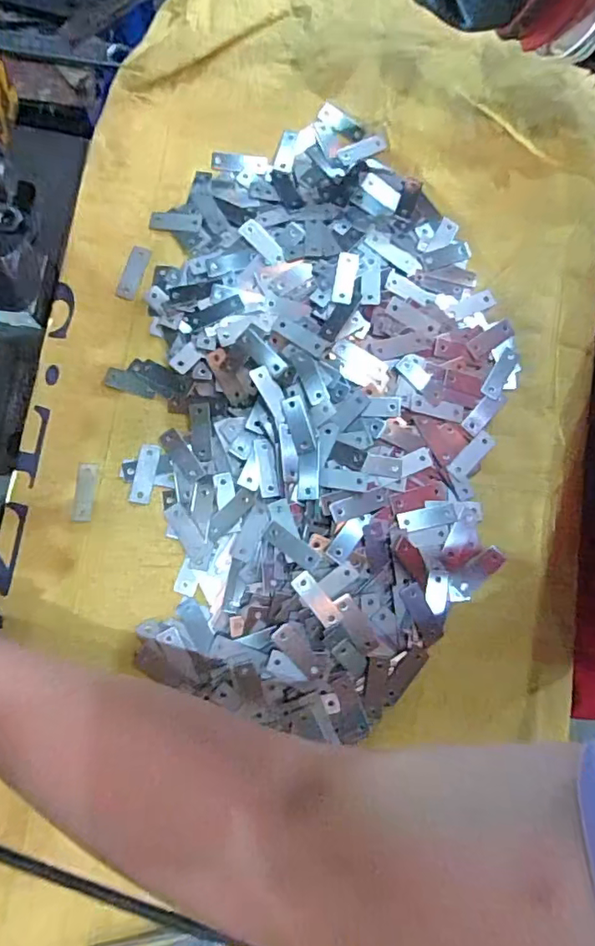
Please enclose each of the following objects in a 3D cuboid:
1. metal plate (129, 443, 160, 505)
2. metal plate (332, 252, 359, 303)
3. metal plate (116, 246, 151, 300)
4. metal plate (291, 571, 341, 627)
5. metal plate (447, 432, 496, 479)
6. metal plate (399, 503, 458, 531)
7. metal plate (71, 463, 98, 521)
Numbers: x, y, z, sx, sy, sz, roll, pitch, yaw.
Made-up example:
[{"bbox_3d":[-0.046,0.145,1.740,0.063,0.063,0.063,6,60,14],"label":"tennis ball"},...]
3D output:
[{"bbox_3d":[-0.091,0.001,0.318,0.012,0.004,0.035,11,80,-1],"label":"metal plate"},{"bbox_3d":[0.030,-0.122,0.334,0.013,0.004,0.035,11,80,-1],"label":"metal plate"},{"bbox_3d":[-0.106,-0.129,0.342,0.013,0.004,0.035,19,86,-2],"label":"metal plate"},{"bbox_3d":[0.011,0.071,0.299,0.013,0.004,0.033,-40,85,-8],"label":"metal plate"},{"bbox_3d":[0.108,-0.011,0.328,0.035,0.004,0.011,-41,85,-8],"label":"metal plate"},{"bbox_3d":[0.078,0.026,0.319,0.036,0.004,0.011,-11,74,-8],"label":"metal plate"},{"bbox_3d":[-0.127,0.011,0.319,0.012,0.004,0.035,4,80,-2],"label":"metal plate"}]

